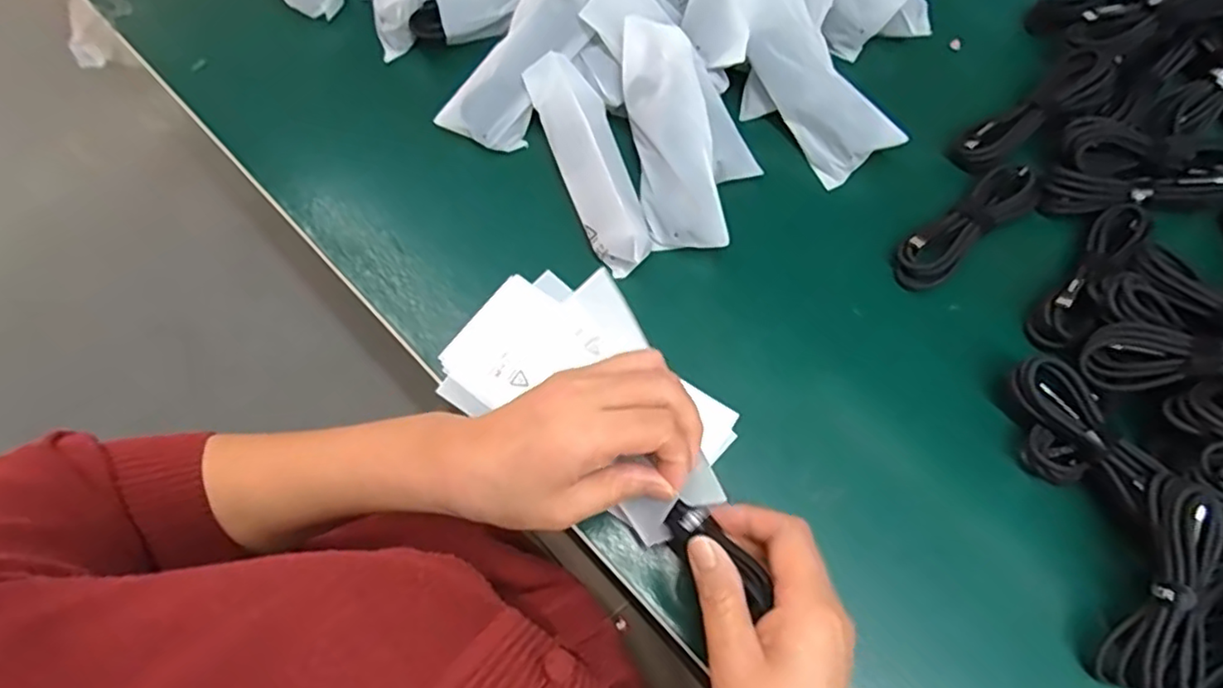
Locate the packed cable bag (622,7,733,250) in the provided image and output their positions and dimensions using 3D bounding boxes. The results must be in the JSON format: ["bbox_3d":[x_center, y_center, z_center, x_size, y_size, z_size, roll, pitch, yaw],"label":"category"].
[{"bbox_3d":[0.037,-0.131,0.419,0.045,0.035,0.144,-12,90,-2],"label":"packed cable bag"}]

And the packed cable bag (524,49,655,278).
[{"bbox_3d":[-0.012,-0.117,0.425,0.043,0.042,0.149,-21,72,-5],"label":"packed cable bag"}]

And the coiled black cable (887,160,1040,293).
[{"bbox_3d":[0.227,-0.075,0.418,0.107,0.022,0.032,-37,74,-10],"label":"coiled black cable"}]

